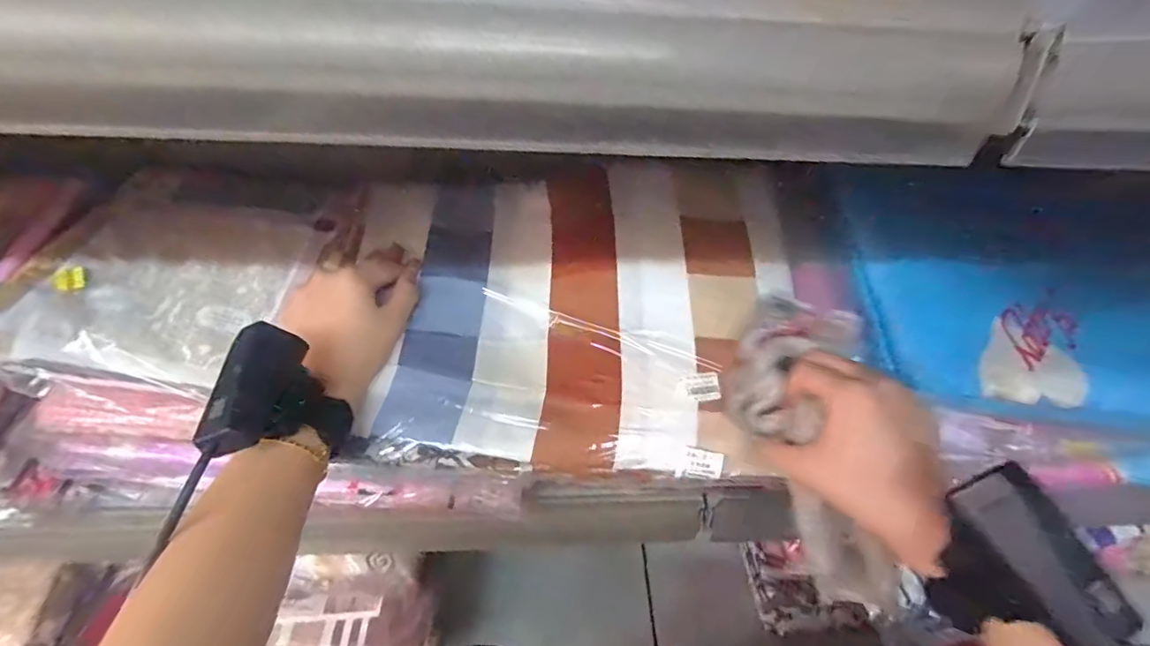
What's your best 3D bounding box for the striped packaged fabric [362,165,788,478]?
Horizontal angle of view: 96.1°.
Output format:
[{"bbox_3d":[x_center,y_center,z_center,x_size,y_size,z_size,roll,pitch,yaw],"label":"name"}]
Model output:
[{"bbox_3d":[-0.001,-0.011,0.399,0.319,0.040,0.243,0,65,5],"label":"striped packaged fabric"}]

